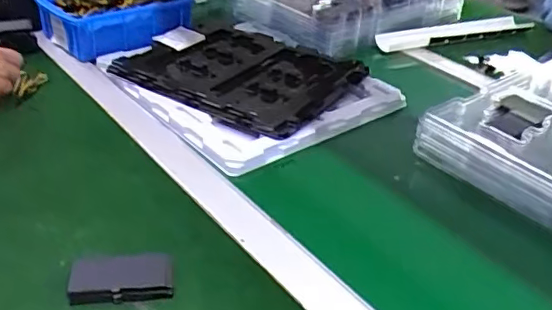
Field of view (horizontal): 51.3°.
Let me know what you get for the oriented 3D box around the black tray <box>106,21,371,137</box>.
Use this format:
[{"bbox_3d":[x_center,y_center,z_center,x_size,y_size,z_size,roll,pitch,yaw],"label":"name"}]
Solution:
[{"bbox_3d":[-0.049,-0.107,0.735,0.259,0.033,0.197,23,39,26],"label":"black tray"}]

